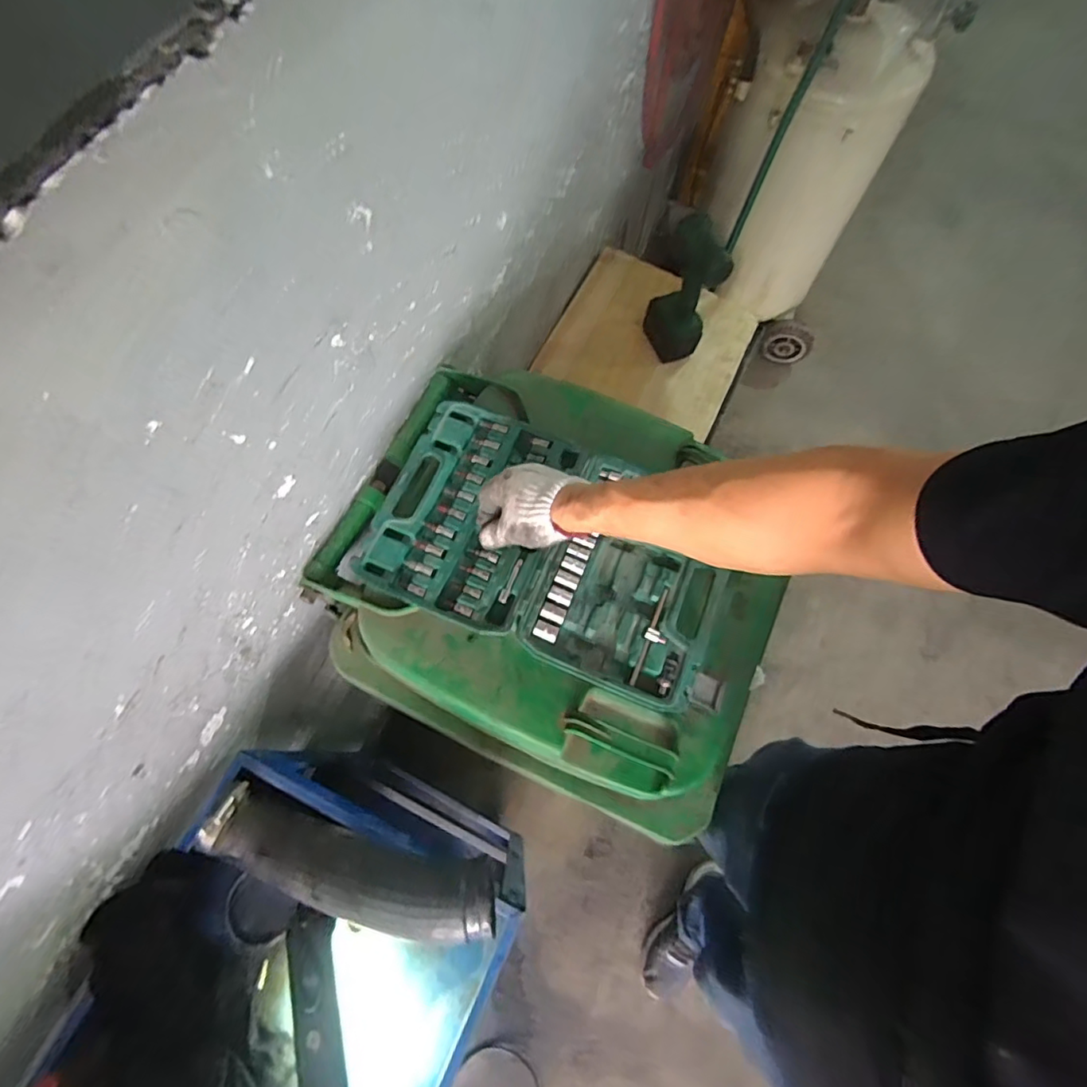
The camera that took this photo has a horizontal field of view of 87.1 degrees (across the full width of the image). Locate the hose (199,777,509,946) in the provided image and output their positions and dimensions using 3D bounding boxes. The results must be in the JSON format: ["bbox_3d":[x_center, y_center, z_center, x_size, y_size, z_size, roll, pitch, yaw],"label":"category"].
[{"bbox_3d":[-0.199,0.321,0.567,0.309,0.059,0.081,6,69,19],"label":"hose"}]

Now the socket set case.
[{"bbox_3d":[0.011,0.001,0.649,0.388,0.032,0.249,22,71,5],"label":"socket set case"}]

